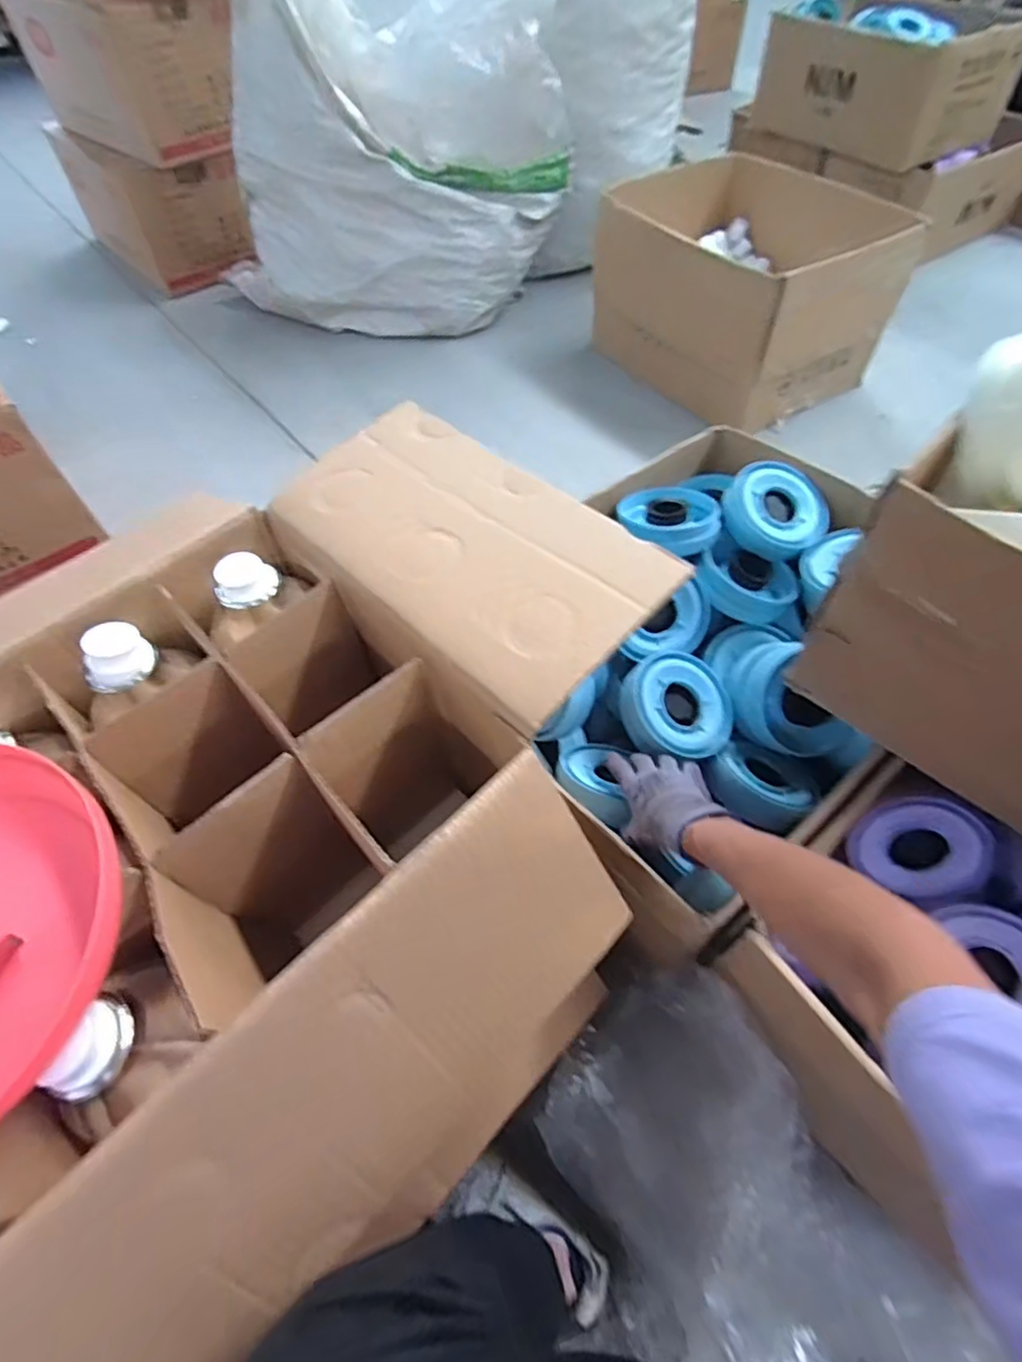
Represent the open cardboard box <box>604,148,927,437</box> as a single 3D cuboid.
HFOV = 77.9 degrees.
[{"bbox_3d":[0.516,-0.972,1.549,0.452,0.333,0.735,-33,60,-19],"label":"open cardboard box"}]

